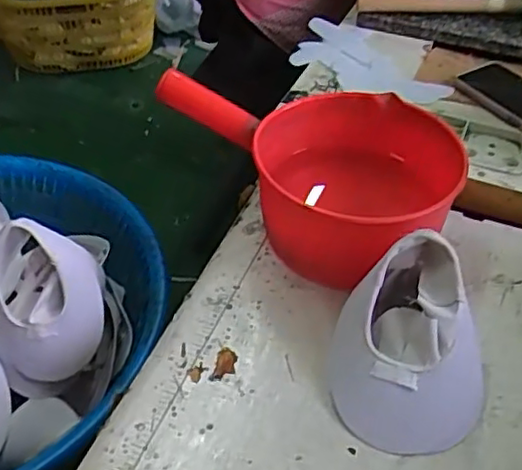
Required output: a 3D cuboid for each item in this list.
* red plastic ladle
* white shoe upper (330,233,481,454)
[{"bbox_3d":[0.041,-0.065,0.629,0.286,0.116,0.191,20,45,19],"label":"red plastic ladle"},{"bbox_3d":[0.106,0.080,0.490,0.108,0.099,0.131,-10,44,-13],"label":"white shoe upper"}]

